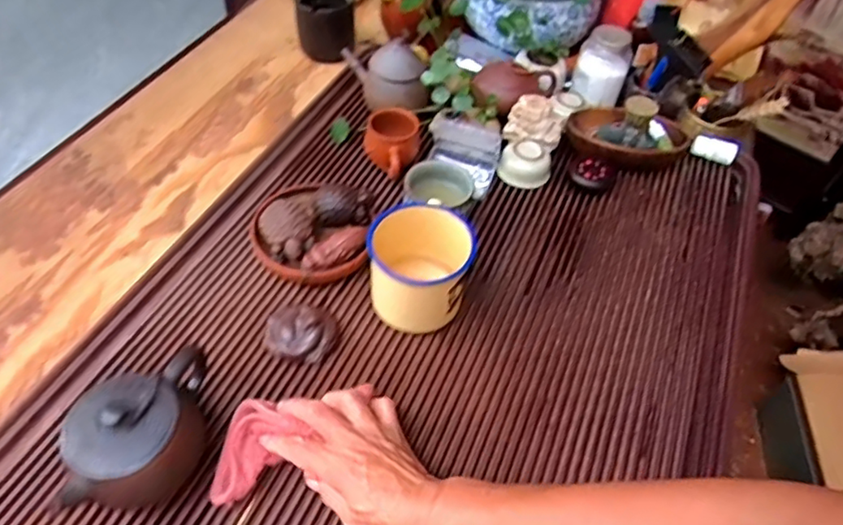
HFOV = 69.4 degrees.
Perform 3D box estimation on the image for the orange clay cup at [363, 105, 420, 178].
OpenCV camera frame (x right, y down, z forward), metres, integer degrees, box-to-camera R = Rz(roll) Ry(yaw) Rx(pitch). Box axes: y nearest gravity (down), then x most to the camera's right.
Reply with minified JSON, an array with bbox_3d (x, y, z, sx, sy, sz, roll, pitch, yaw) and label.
[{"bbox_3d":[-0.035,-0.134,0.712,0.064,0.056,0.076,2,52,-4],"label":"orange clay cup"}]

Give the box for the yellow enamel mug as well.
[{"bbox_3d":[-0.002,0.004,0.595,0.090,0.105,0.108,4,52,-2],"label":"yellow enamel mug"}]

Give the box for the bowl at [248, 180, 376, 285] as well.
[{"bbox_3d":[-0.113,-0.041,0.634,0.117,0.043,0.126,0,50,0],"label":"bowl"}]

